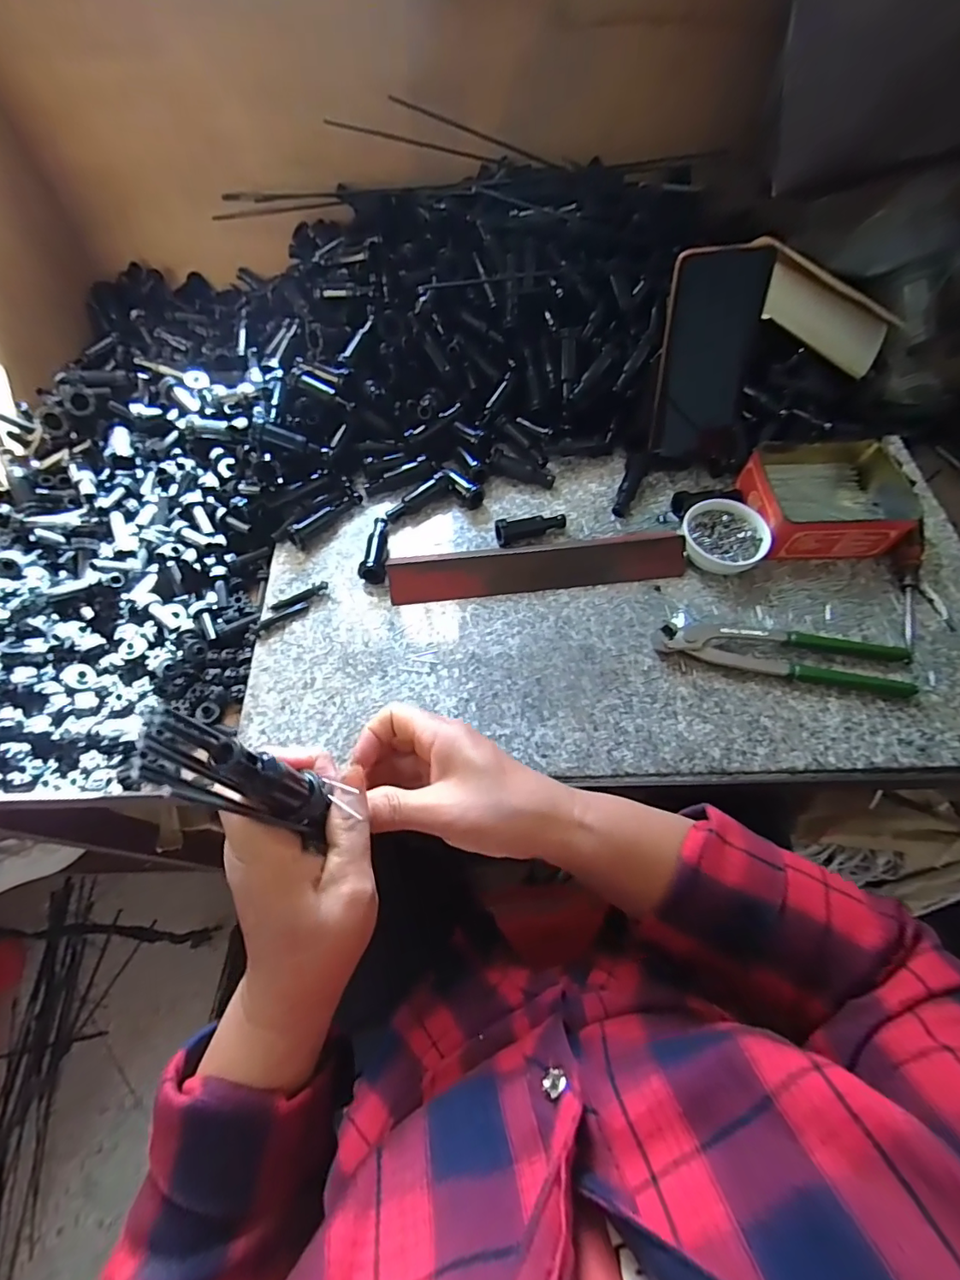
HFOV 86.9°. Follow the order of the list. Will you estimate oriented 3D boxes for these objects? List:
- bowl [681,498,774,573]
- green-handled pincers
[{"bbox_3d":[0.216,-0.091,0.452,0.070,0.028,0.064,0,62,0],"label":"bowl"},{"bbox_3d":[0.242,0.006,0.405,0.196,0.017,0.047,9,63,5],"label":"green-handled pincers"}]

